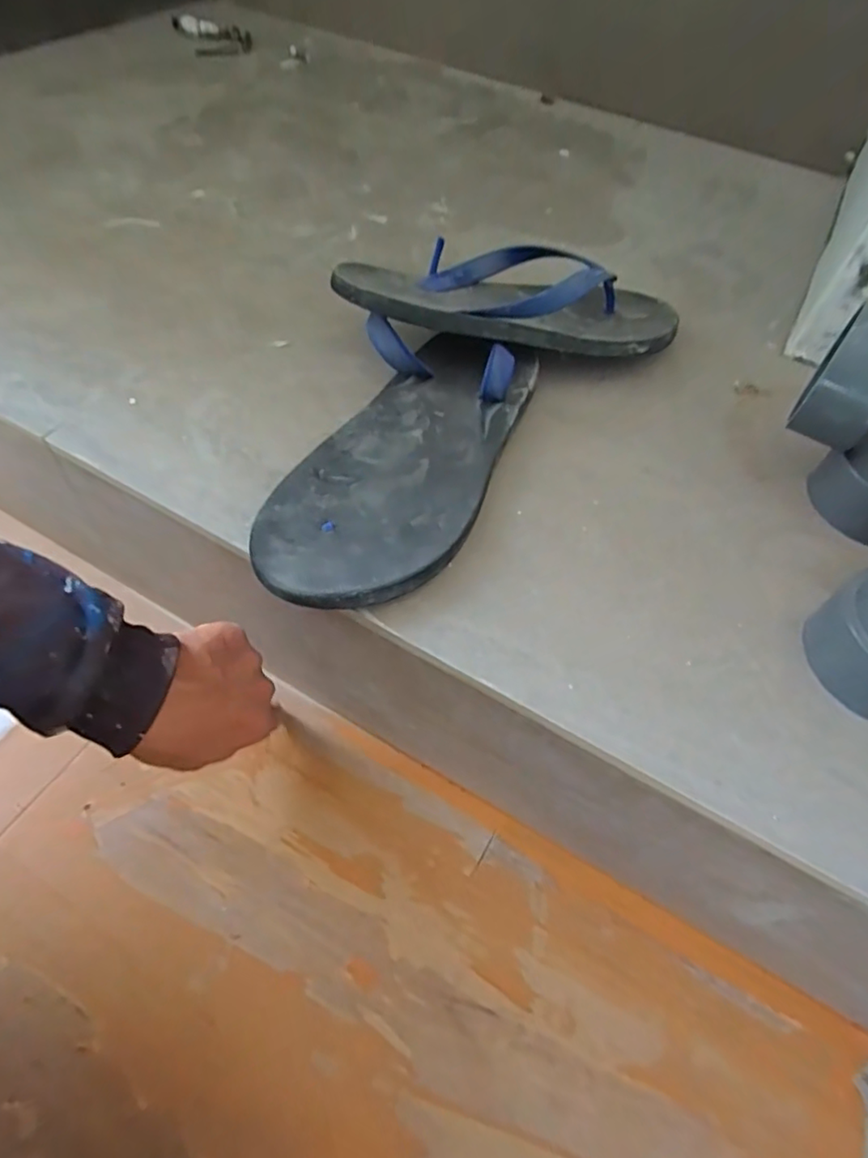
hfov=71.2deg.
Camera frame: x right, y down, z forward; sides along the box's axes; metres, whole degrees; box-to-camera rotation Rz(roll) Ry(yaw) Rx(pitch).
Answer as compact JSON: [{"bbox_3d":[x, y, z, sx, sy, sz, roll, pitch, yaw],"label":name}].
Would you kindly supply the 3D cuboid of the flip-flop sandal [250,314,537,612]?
[{"bbox_3d":[-0.018,-0.086,0.402,0.119,0.037,0.269,19,55,9],"label":"flip-flop sandal"}]

